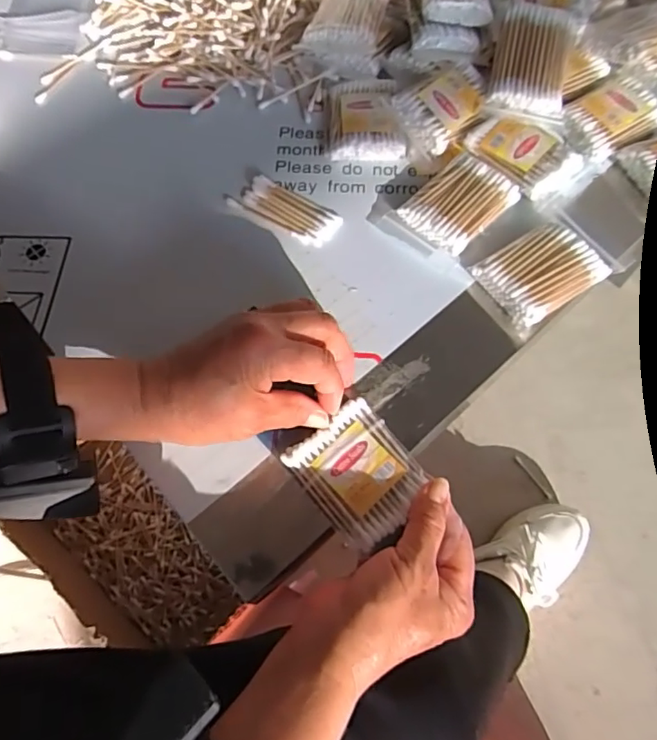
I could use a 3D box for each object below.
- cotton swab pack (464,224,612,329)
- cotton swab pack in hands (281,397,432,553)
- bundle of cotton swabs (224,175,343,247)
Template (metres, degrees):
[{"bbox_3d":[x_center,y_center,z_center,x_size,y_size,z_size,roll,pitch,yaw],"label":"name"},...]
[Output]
[{"bbox_3d":[0.150,-0.069,0.383,0.076,0.017,0.056,-32,68,-14],"label":"cotton swab pack"},{"bbox_3d":[0.020,0.061,0.329,0.060,0.006,0.074,-37,70,-16],"label":"cotton swab pack in hands"},{"bbox_3d":[-0.032,-0.120,0.413,0.083,0.010,0.032,30,68,14],"label":"bundle of cotton swabs"}]

